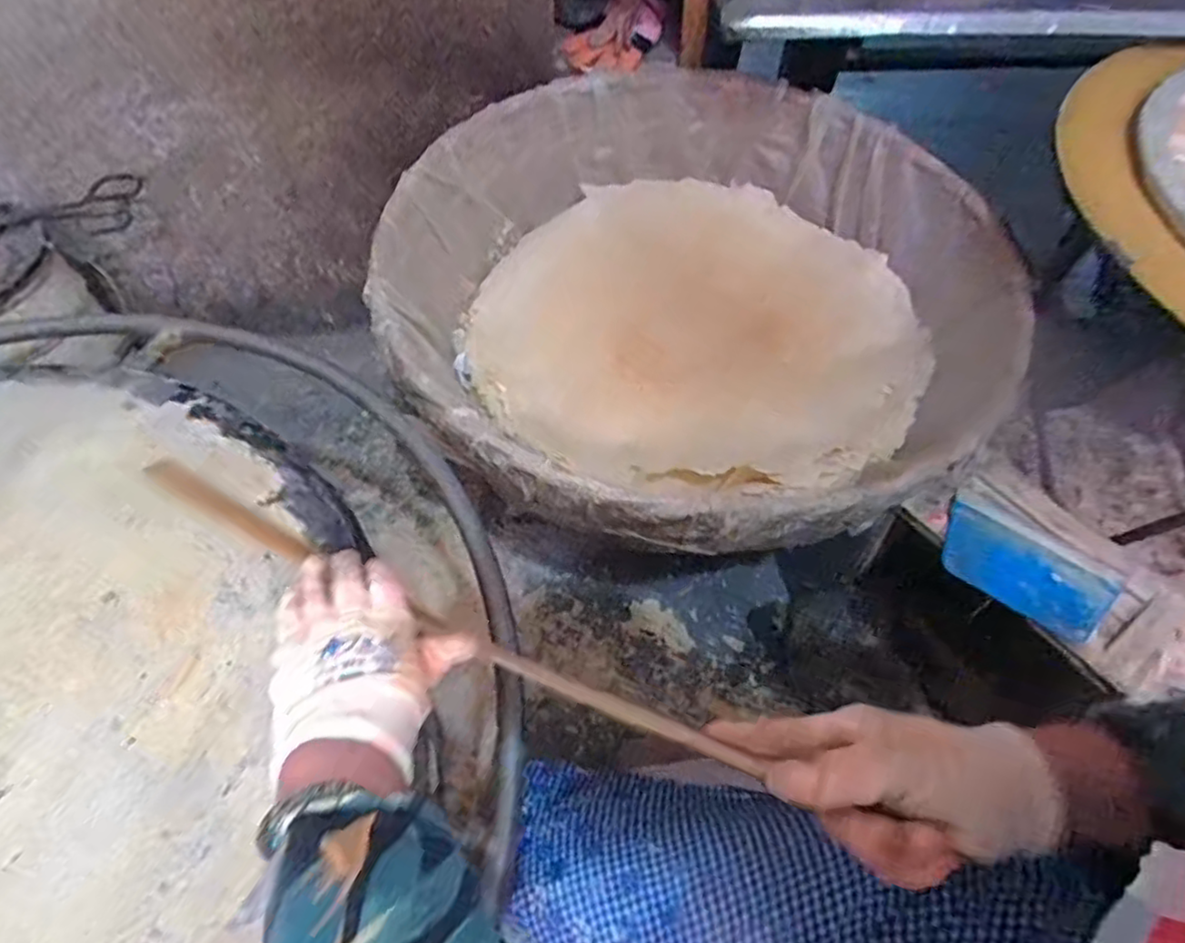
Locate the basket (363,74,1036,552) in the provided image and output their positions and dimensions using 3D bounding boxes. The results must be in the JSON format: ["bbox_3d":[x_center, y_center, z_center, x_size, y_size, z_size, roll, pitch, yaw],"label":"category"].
[{"bbox_3d":[0.092,-0.240,0.899,0.731,0.215,0.796,0,57,0],"label":"basket"}]

